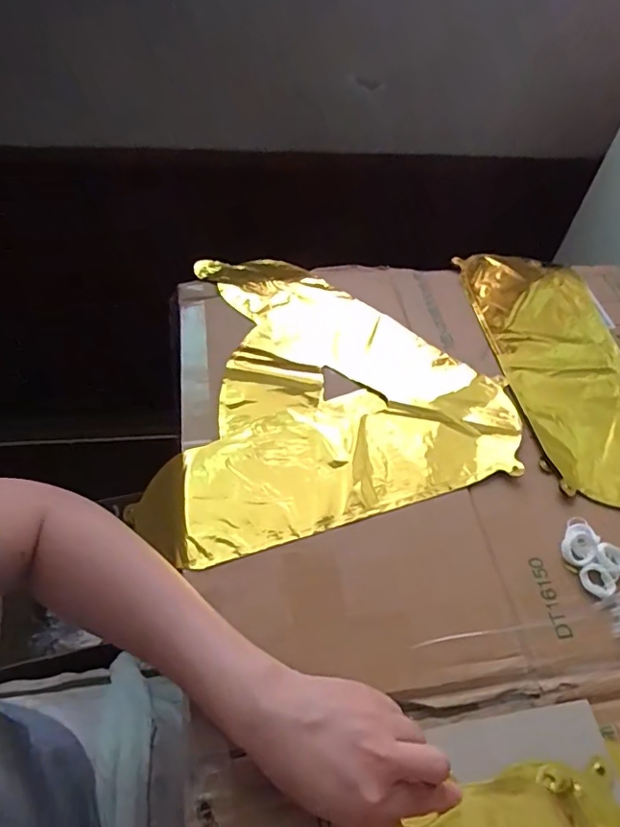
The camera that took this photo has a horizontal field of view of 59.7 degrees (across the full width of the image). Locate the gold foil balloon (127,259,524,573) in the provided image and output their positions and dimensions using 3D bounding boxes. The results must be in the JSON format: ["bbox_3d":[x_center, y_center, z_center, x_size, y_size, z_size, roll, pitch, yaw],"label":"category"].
[{"bbox_3d":[-0.004,-0.051,0.548,0.345,0.010,0.355,-11,55,-13],"label":"gold foil balloon"}]

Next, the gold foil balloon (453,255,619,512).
[{"bbox_3d":[0.325,-0.046,0.585,0.258,0.024,0.397,-8,54,-10],"label":"gold foil balloon"}]

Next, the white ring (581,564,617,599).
[{"bbox_3d":[0.228,0.133,0.429,0.021,0.008,0.025,-10,54,-12],"label":"white ring"}]

